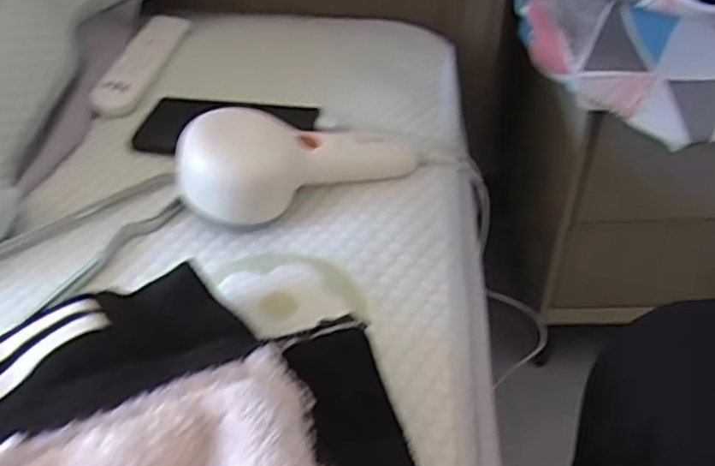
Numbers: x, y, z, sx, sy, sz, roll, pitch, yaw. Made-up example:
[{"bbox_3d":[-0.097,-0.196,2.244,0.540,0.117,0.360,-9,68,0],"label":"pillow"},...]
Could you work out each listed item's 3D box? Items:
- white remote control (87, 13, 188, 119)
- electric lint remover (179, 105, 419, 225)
[{"bbox_3d":[-0.203,-0.166,0.609,0.041,0.023,0.159,4,44,9],"label":"white remote control"},{"bbox_3d":[-0.035,-0.050,0.460,0.178,0.063,0.059,-9,39,-28],"label":"electric lint remover"}]

